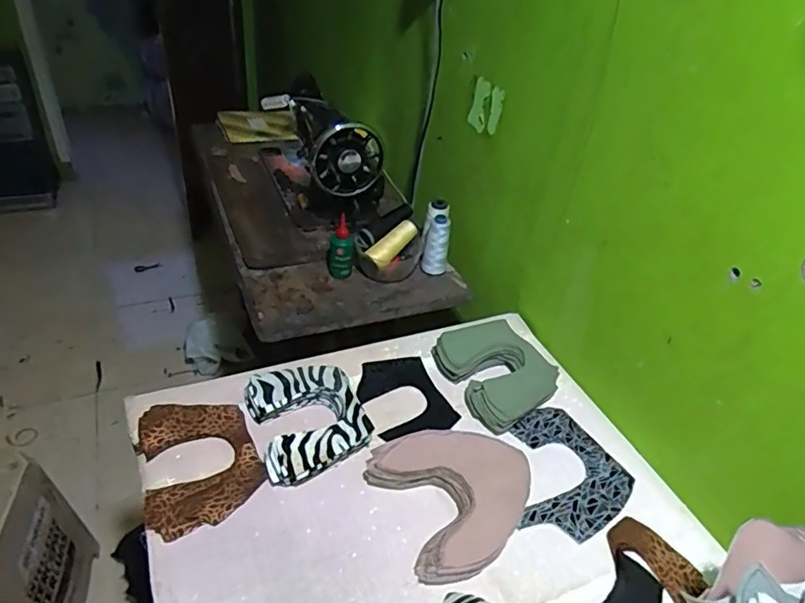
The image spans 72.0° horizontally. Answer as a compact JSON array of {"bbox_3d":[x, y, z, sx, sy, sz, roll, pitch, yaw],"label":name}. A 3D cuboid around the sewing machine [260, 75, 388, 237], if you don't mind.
[{"bbox_3d":[-0.178,-0.321,1.165,0.168,0.235,0.390,-12,42,-23],"label":"sewing machine"}]

